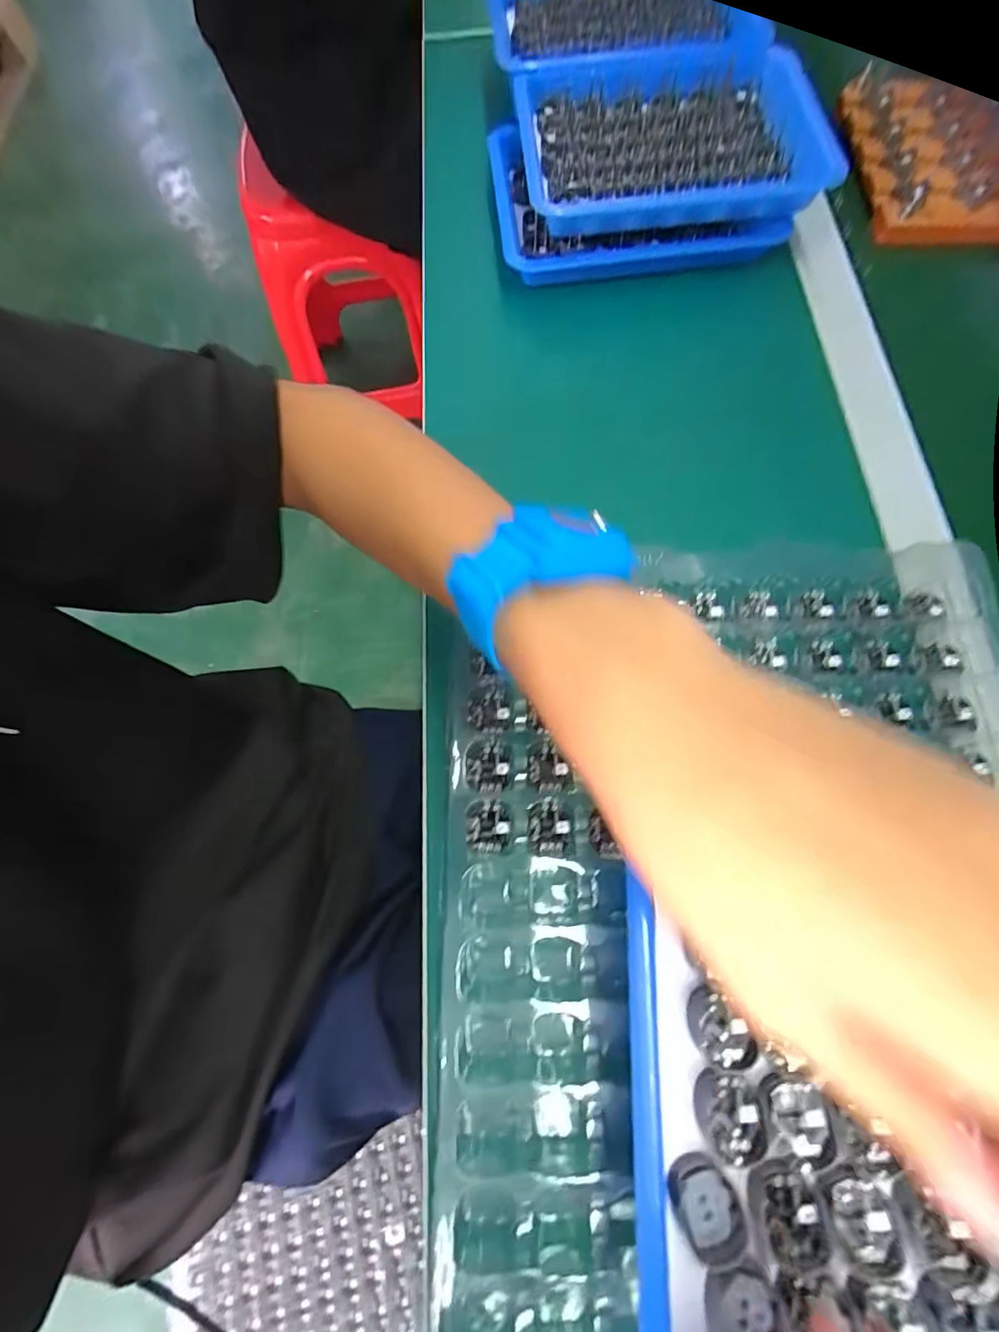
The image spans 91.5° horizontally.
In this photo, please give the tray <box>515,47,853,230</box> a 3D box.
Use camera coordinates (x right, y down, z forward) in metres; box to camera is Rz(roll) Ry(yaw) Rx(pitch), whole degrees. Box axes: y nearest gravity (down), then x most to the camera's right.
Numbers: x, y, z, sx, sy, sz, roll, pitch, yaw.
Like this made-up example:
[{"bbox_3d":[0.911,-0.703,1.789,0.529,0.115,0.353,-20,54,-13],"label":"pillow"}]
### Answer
[{"bbox_3d":[0.123,-0.378,0.352,0.199,0.045,0.140,-8,70,-3],"label":"tray"}]

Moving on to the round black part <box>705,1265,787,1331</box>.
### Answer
[{"bbox_3d":[0.090,0.238,0.177,0.026,0.007,0.026,0,70,0],"label":"round black part"}]

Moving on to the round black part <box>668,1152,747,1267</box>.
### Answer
[{"bbox_3d":[0.080,0.210,0.189,0.024,0.010,0.028,-16,71,-5],"label":"round black part"}]

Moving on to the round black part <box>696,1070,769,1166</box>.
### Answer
[{"bbox_3d":[0.094,0.182,0.196,0.026,0.008,0.028,0,70,0],"label":"round black part"}]

